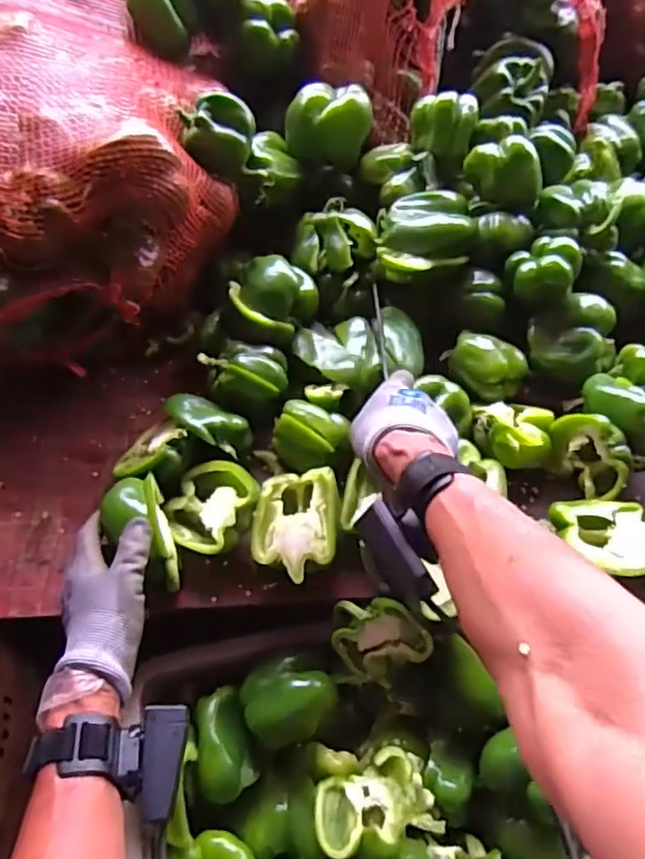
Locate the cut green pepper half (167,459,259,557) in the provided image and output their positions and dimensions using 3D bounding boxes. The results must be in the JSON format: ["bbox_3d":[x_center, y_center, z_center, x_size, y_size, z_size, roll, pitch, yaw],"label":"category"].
[{"bbox_3d":[-0.099,0.069,0.543,0.073,0.053,0.078,0,59,-1],"label":"cut green pepper half"}]

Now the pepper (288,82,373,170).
[{"bbox_3d":[0.006,-0.342,0.688,0.092,0.076,0.080,-2,59,-2],"label":"pepper"}]

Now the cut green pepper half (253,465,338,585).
[{"bbox_3d":[-0.021,0.085,0.538,0.070,0.040,0.092,0,65,11],"label":"cut green pepper half"}]

